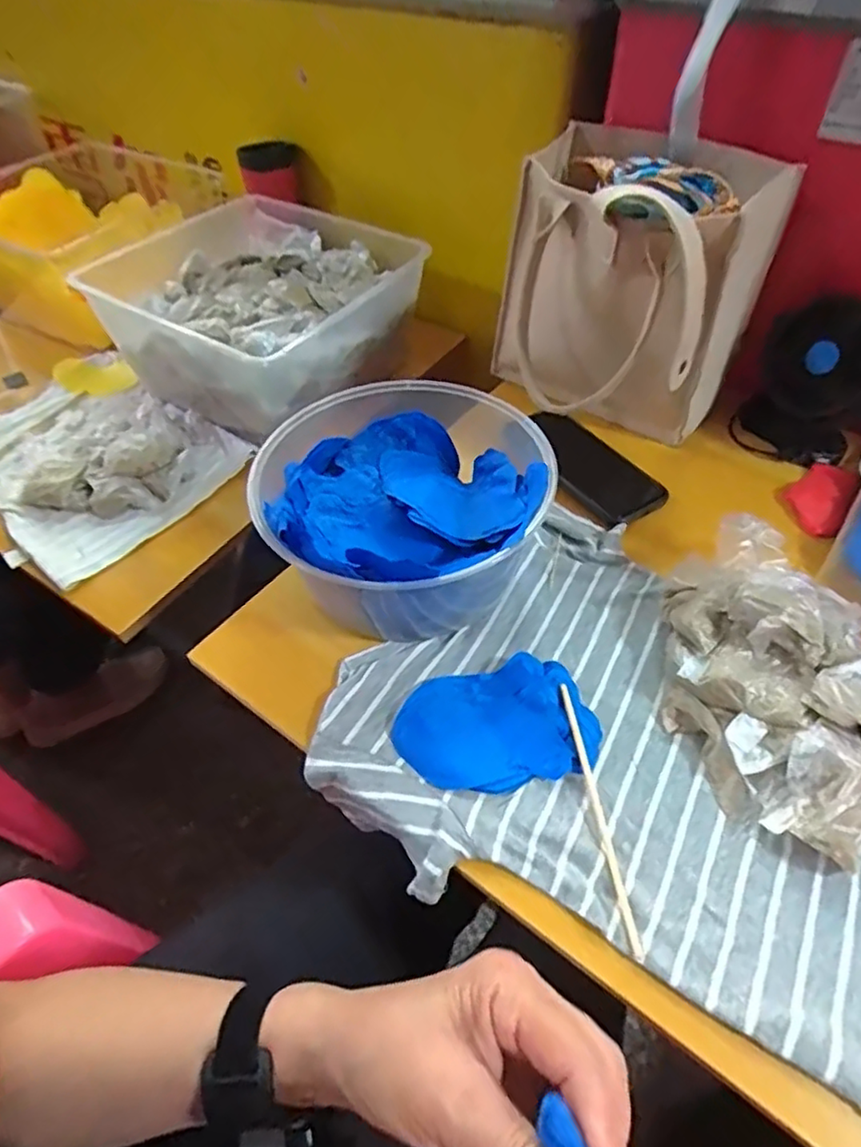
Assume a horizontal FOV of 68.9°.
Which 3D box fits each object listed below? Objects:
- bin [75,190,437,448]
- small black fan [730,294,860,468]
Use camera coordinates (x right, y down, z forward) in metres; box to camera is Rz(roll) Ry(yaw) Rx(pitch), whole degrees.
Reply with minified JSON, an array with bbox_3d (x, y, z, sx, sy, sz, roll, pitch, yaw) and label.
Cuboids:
[{"bbox_3d":[-0.192,-0.301,0.742,0.297,0.129,0.295,31,58,23],"label":"bin"},{"bbox_3d":[0.362,-0.183,0.591,0.107,0.137,0.067,29,57,22],"label":"small black fan"}]

